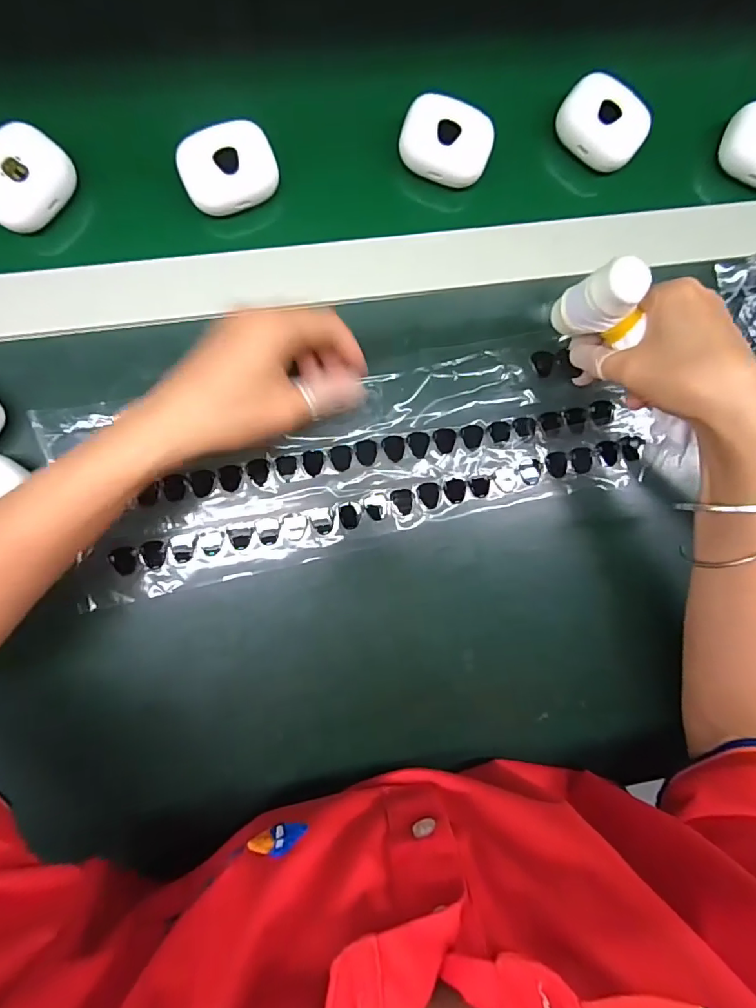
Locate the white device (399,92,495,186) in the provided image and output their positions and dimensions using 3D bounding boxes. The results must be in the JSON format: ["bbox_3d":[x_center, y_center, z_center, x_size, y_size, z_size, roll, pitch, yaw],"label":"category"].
[{"bbox_3d":[0.046,-0.241,0.330,0.059,0.018,0.045,18,87,-4],"label":"white device"}]

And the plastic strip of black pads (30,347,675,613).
[{"bbox_3d":[-0.004,-0.036,0.333,0.382,0.011,0.123,-15,90,-6],"label":"plastic strip of black pads"}]

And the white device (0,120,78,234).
[{"bbox_3d":[-0.220,-0.200,0.307,0.043,0.021,0.058,39,86,-3],"label":"white device"}]

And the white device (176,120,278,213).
[{"bbox_3d":[-0.094,-0.213,0.316,0.058,0.017,0.042,-22,91,-5],"label":"white device"}]

